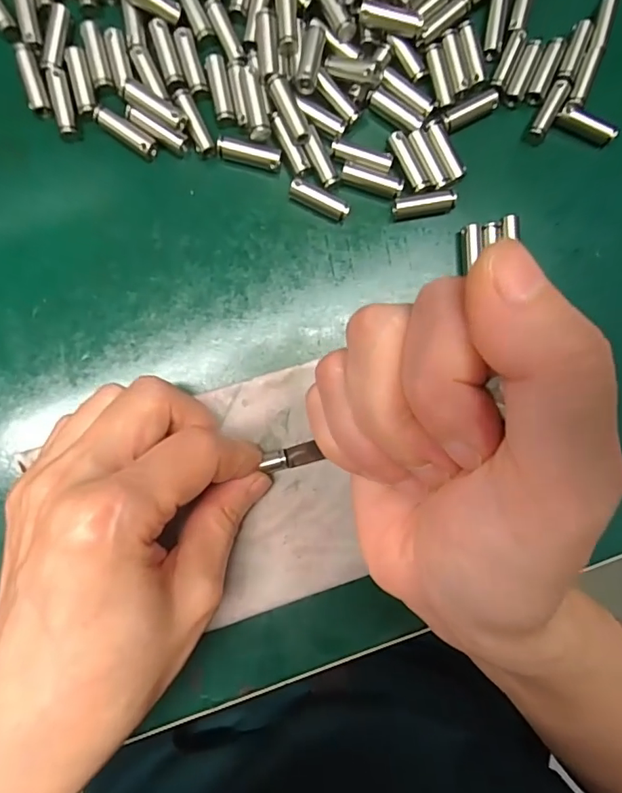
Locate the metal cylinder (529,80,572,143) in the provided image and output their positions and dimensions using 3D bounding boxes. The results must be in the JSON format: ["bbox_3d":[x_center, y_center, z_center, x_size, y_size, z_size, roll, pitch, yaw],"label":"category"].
[{"bbox_3d":[0.097,-0.117,0.199,0.007,0.006,0.026,27,88,-4],"label":"metal cylinder"}]

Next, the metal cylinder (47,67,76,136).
[{"bbox_3d":[-0.094,-0.112,0.183,0.006,0.004,0.025,-13,92,-4],"label":"metal cylinder"}]

